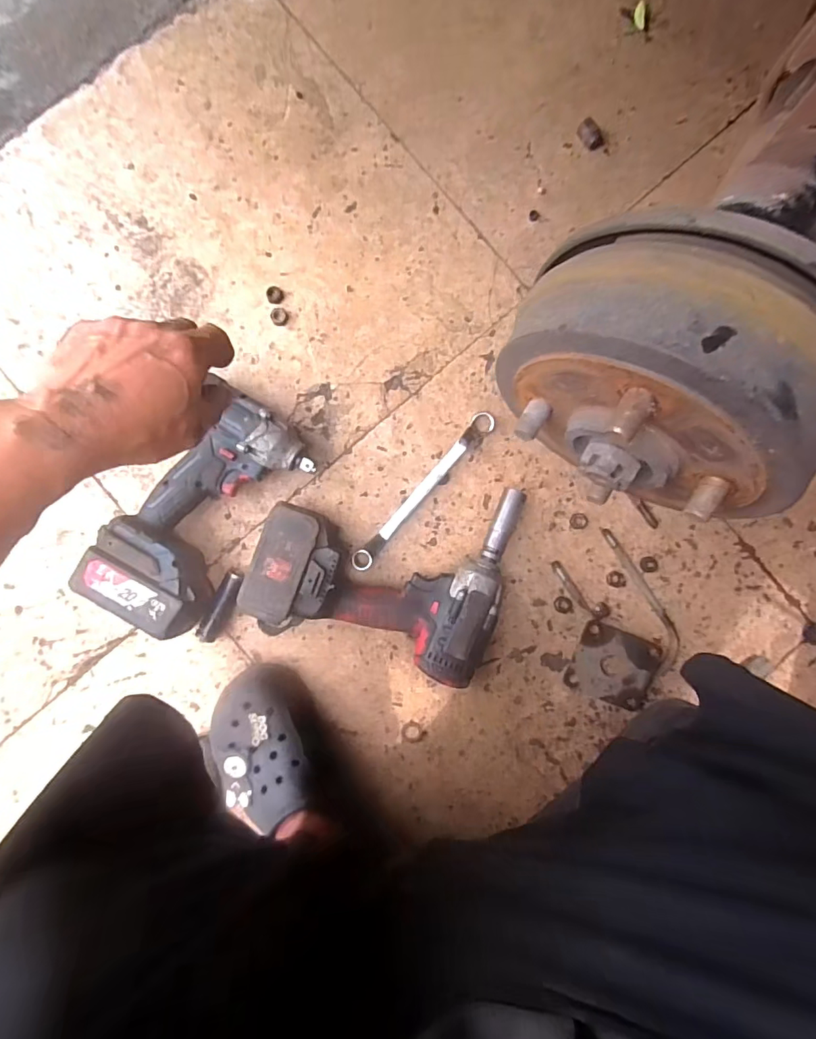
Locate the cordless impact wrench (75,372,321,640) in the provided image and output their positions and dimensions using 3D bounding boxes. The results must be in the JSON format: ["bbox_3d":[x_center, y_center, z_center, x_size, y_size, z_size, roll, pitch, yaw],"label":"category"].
[{"bbox_3d":[-0.207,-0.012,0.504,0.133,0.078,0.240,32,88,-2],"label":"cordless impact wrench"}]

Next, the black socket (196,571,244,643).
[{"bbox_3d":[-0.199,0.093,0.530,0.019,0.022,0.080,26,88,-2],"label":"black socket"}]

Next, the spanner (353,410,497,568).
[{"bbox_3d":[0.018,-0.032,0.543,0.021,0.017,0.218,41,88,-1],"label":"spanner"}]

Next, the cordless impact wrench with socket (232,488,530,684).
[{"bbox_3d":[-0.021,0.043,0.510,0.248,0.079,0.201,15,89,-2],"label":"cordless impact wrench with socket"}]

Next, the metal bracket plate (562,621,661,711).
[{"bbox_3d":[0.227,0.161,0.546,0.087,0.015,0.077,22,88,-2],"label":"metal bracket plate"}]

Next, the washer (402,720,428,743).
[{"bbox_3d":[0.006,0.233,0.542,0.026,0.004,0.022,44,88,-1],"label":"washer"}]

